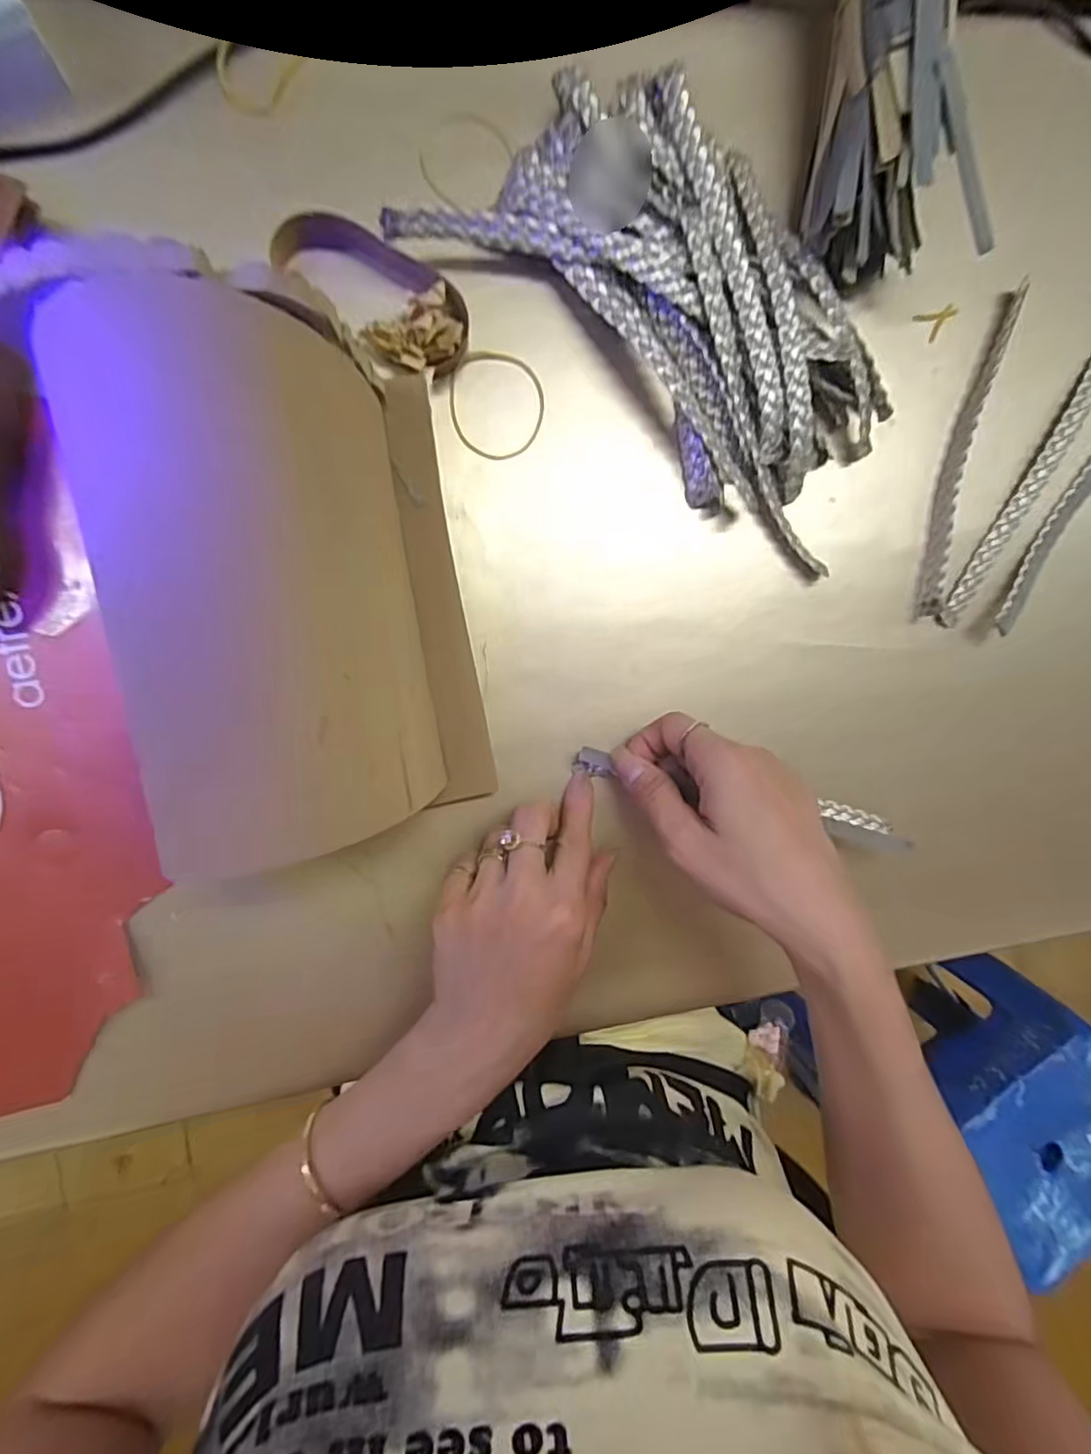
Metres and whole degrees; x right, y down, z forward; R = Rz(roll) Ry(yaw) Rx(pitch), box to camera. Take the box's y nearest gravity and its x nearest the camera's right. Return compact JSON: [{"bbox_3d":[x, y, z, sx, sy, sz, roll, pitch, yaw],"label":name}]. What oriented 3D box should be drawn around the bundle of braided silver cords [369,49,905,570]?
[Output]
[{"bbox_3d":[0.078,-0.210,0.308,0.246,0.031,0.137,38,88,-9],"label":"bundle of braided silver cords"}]

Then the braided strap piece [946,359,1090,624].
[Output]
[{"bbox_3d":[0.280,-0.142,0.349,0.013,0.006,0.183,30,90,-10],"label":"braided strap piece"}]

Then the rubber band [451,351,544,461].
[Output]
[{"bbox_3d":[-0.024,-0.163,0.310,0.047,0.004,0.052,-2,95,-8],"label":"rubber band"}]

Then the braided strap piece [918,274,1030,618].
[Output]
[{"bbox_3d":[0.236,-0.155,0.343,0.015,0.013,0.185,15,92,-9],"label":"braided strap piece"}]

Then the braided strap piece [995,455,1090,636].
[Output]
[{"bbox_3d":[0.310,-0.133,0.352,0.015,0.015,0.185,37,89,-9],"label":"braided strap piece"}]

